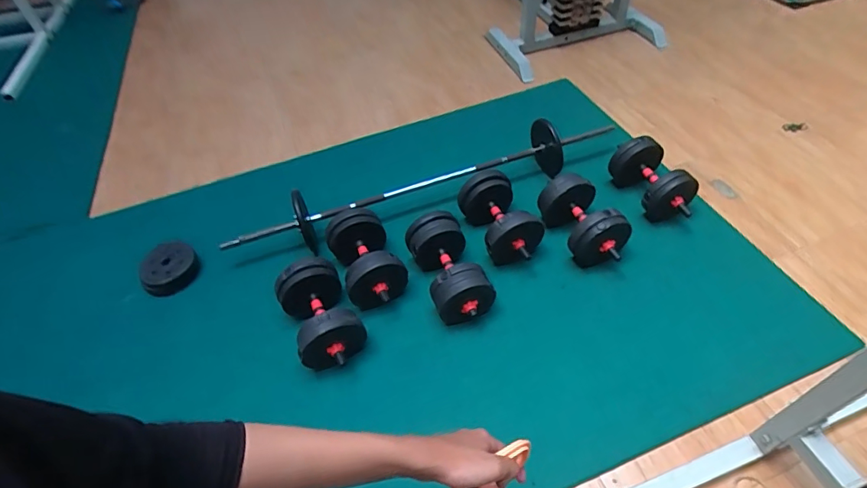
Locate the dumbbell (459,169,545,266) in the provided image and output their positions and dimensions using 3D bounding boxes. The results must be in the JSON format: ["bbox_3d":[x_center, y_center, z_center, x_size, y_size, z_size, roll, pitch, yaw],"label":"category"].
[{"bbox_3d":[0.232,-0.092,1.623,0.197,0.241,0.328,-19,49,-9],"label":"dumbbell"}]

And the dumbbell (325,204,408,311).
[{"bbox_3d":[-0.237,0.030,1.575,0.189,0.173,0.366,-22,50,-11],"label":"dumbbell"}]

